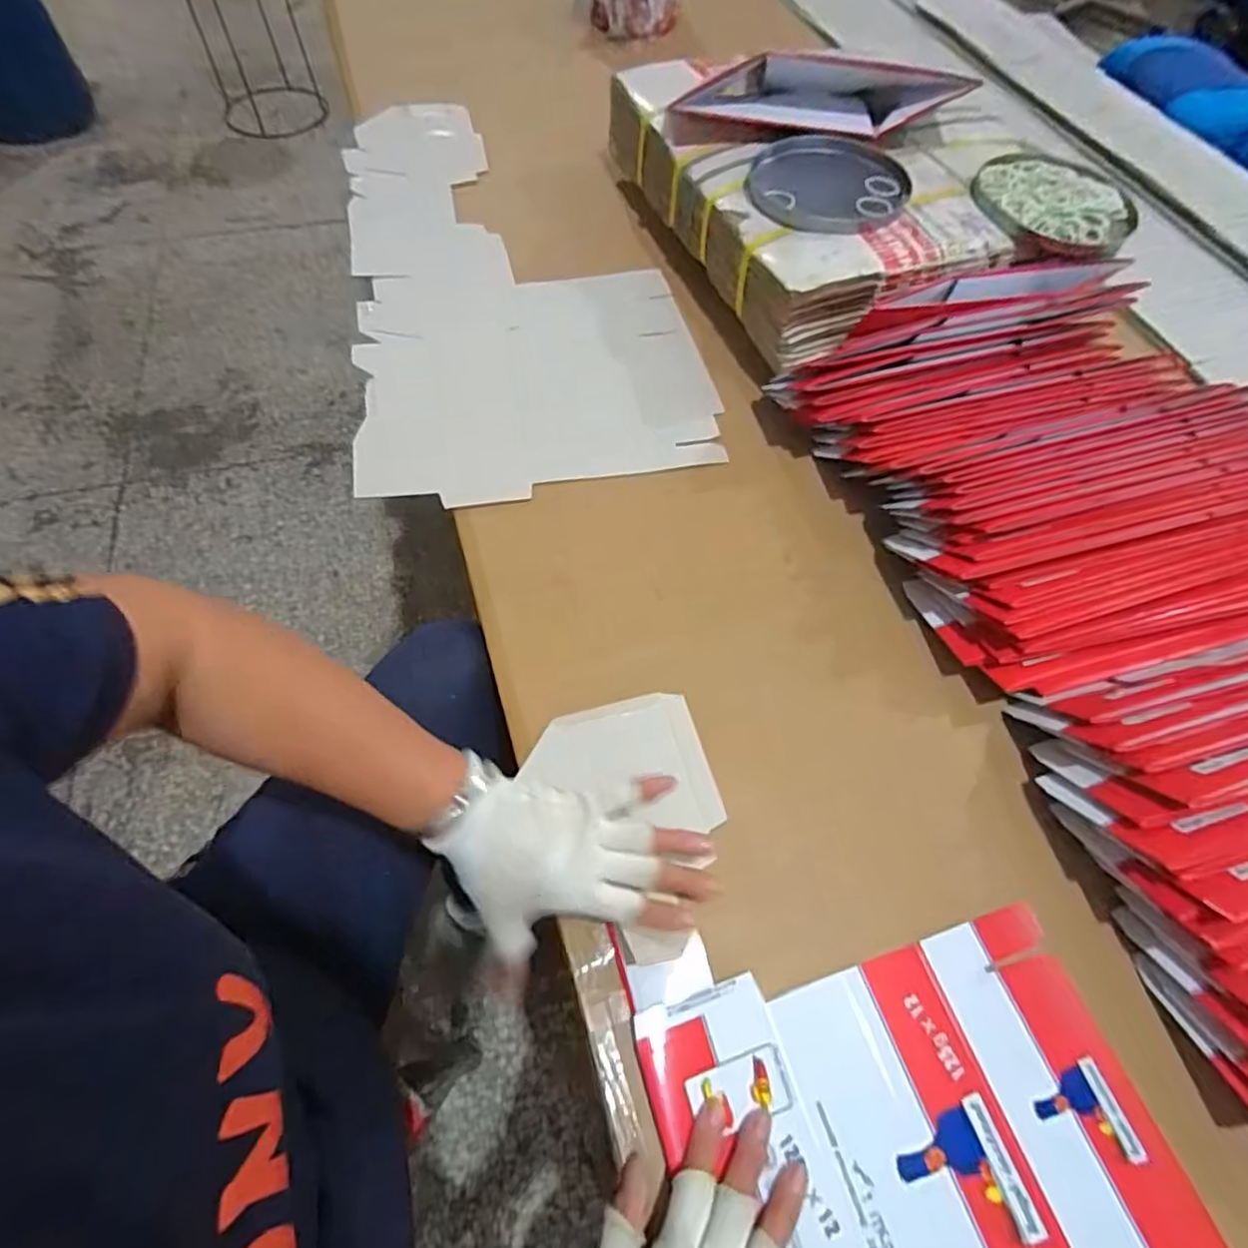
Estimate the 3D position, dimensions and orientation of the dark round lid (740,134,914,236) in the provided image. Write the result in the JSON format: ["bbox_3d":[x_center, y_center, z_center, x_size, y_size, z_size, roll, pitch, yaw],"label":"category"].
[{"bbox_3d":[0.214,-0.469,0.698,0.166,0.015,0.156,-2,65,4],"label":"dark round lid"}]

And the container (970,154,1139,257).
[{"bbox_3d":[0.462,-0.452,0.704,0.161,0.026,0.161,3,61,-1],"label":"container"}]

